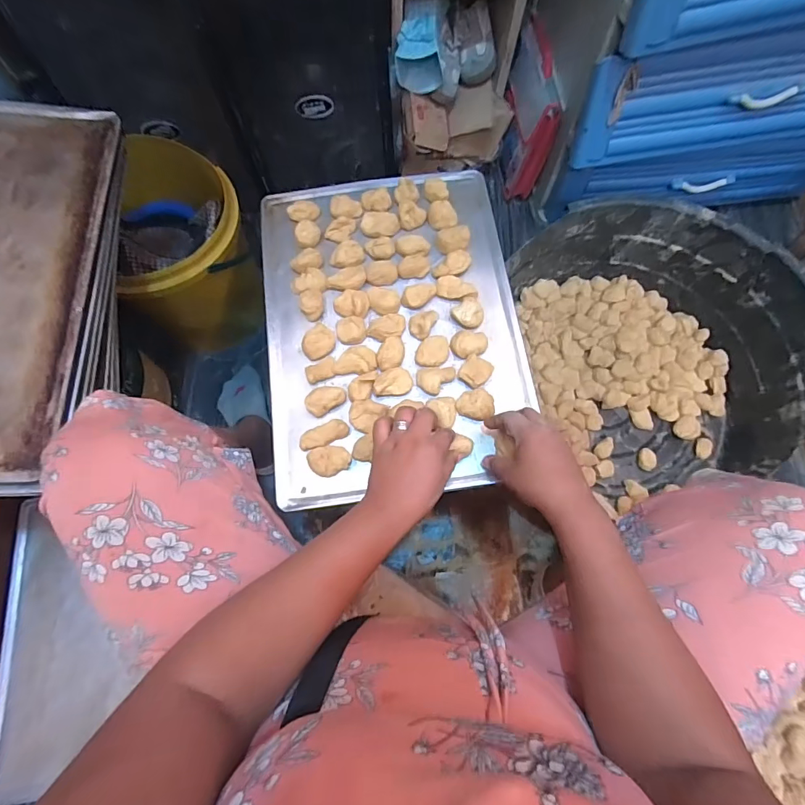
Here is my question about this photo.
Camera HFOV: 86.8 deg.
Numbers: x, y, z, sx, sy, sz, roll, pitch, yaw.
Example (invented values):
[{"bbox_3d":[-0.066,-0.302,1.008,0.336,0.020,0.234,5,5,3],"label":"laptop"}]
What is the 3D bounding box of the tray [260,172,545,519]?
[{"bbox_3d":[-0.014,-0.108,0.554,0.325,0.049,0.432,-9,70,-1],"label":"tray"}]

